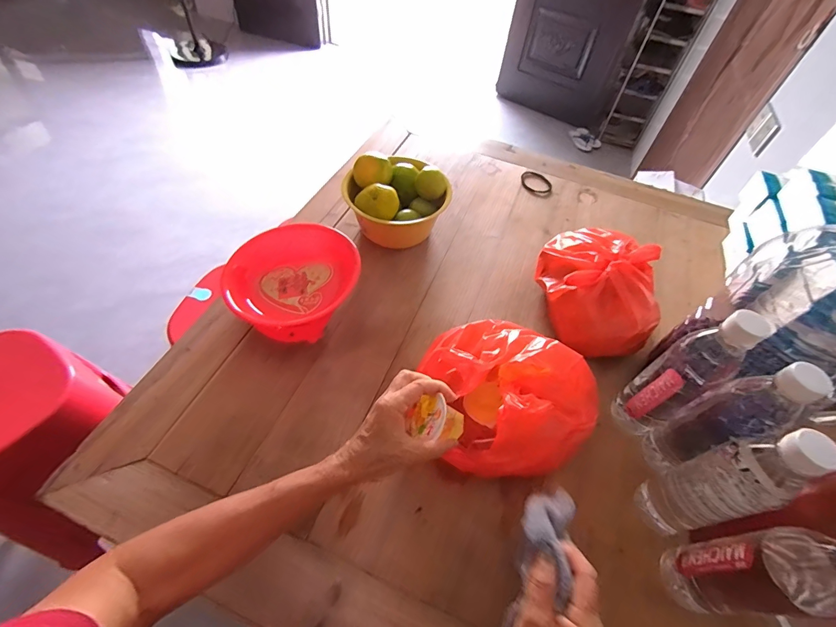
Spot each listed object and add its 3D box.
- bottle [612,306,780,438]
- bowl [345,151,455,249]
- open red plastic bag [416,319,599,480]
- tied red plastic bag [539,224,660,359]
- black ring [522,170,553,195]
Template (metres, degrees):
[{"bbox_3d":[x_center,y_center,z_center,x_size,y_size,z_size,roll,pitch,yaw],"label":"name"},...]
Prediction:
[{"bbox_3d":[0.299,0.072,0.444,0.053,0.224,0.059,-26,59,-21],"label":"bottle"},{"bbox_3d":[-0.039,-0.204,0.704,0.178,0.109,0.161,-13,56,-13],"label":"bowl"},{"bbox_3d":[0.099,0.104,0.490,0.217,0.103,0.191,34,59,20],"label":"open red plastic bag"},{"bbox_3d":[0.273,-0.037,0.605,0.164,0.111,0.215,10,52,1],"label":"tied red plastic bag"},{"bbox_3d":[0.258,-0.285,0.847,0.067,0.004,0.074,12,54,5],"label":"black ring"}]

